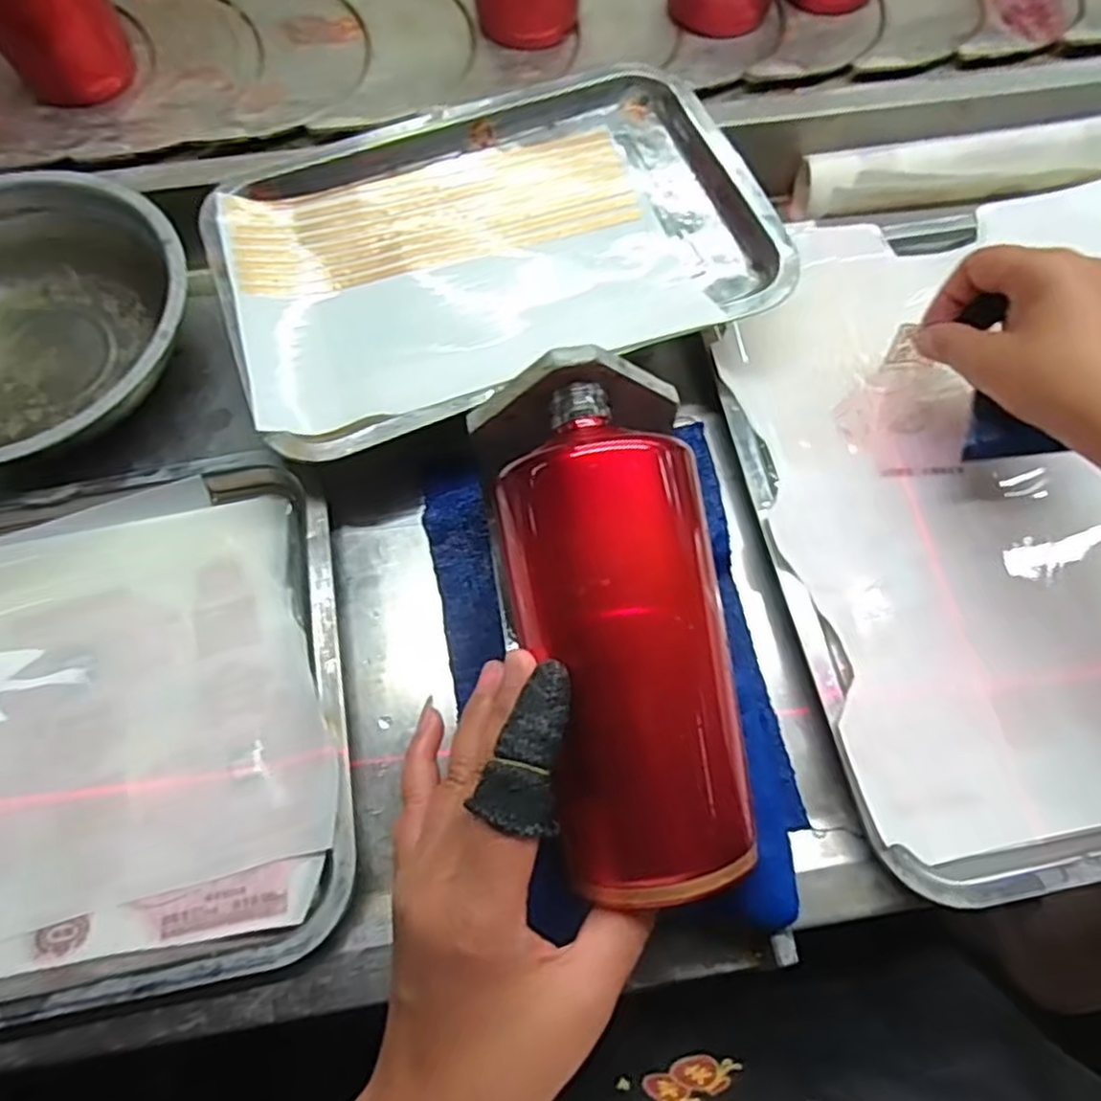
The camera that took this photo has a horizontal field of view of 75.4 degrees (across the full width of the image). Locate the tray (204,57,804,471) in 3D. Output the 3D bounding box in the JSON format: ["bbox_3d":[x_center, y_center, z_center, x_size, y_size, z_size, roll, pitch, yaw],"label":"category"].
[{"bbox_3d":[-0.034,-0.175,0.416,0.297,0.035,0.207,-21,71,-6],"label":"tray"}]

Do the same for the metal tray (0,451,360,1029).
[{"bbox_3d":[-0.275,0.087,0.348,0.341,0.021,0.253,-11,71,-2],"label":"metal tray"}]

